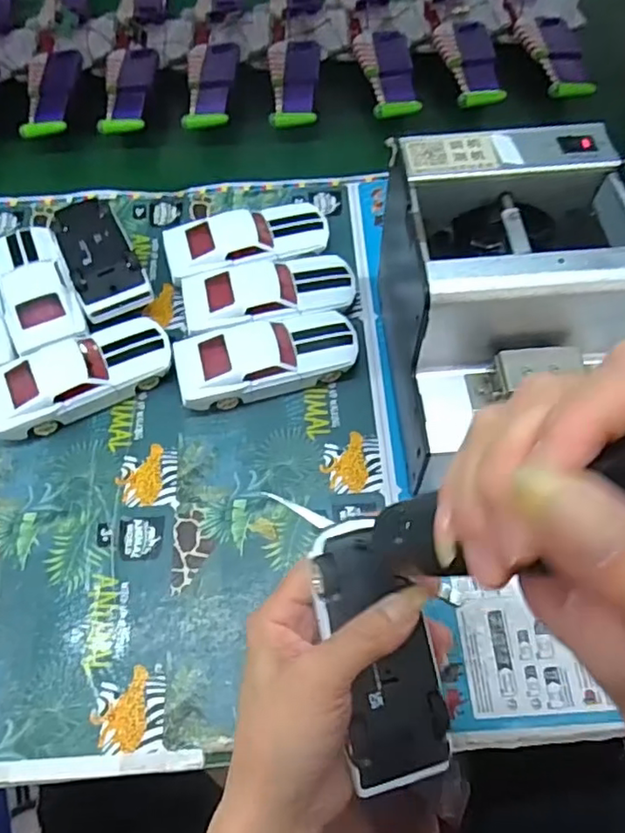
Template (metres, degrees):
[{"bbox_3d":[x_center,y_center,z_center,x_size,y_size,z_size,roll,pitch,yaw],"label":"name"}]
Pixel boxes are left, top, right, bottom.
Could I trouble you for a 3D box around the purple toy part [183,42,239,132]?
[{"bbox_3d":[-0.098,-0.315,0.569,0.047,0.016,0.118,1,61,2],"label":"purple toy part"}]

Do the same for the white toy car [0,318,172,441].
[{"bbox_3d":[-0.164,-0.030,0.429,0.127,0.031,0.051,-25,63,-12],"label":"white toy car"}]

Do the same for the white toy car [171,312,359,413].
[{"bbox_3d":[-0.032,-0.042,0.431,0.128,0.034,0.050,-13,62,-5],"label":"white toy car"}]

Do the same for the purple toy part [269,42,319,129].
[{"bbox_3d":[-0.017,-0.320,0.571,0.048,0.011,0.117,-2,61,1],"label":"purple toy part"}]

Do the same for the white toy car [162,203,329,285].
[{"bbox_3d":[-0.052,-0.140,0.483,0.131,0.034,0.066,-15,63,-6],"label":"white toy car"}]

